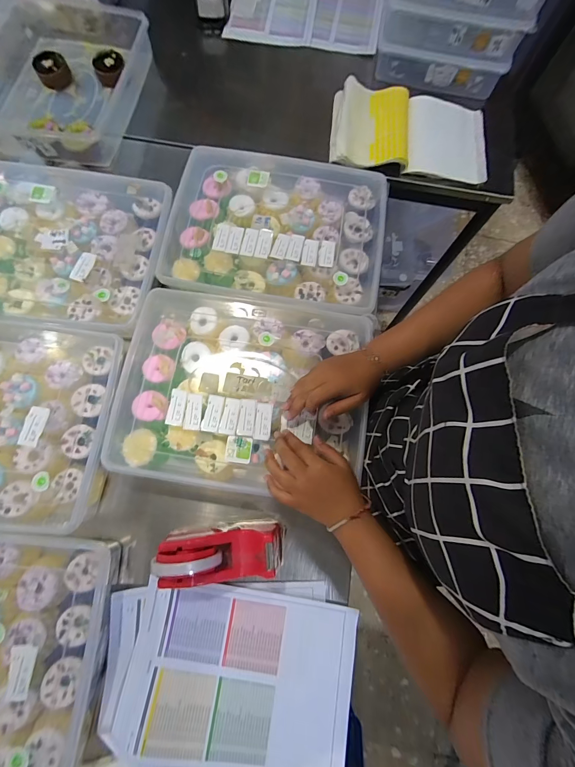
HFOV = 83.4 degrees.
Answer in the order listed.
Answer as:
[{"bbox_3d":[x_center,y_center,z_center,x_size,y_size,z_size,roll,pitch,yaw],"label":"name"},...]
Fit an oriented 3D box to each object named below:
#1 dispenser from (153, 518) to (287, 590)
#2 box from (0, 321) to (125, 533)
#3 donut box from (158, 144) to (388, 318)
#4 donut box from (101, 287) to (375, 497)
[{"bbox_3d":[-0.085,0.226,0.430,0.162,0.102,0.064,-4,74,-3],"label":"dispenser"},{"bbox_3d":[-0.448,0.049,0.474,0.367,0.058,0.288,4,75,-1],"label":"box"},{"bbox_3d":[-0.017,-0.270,0.569,0.380,0.064,0.299,10,75,0],"label":"donut box"},{"bbox_3d":[-0.065,0.012,0.496,0.377,0.065,0.283,7,74,3],"label":"donut box"}]

